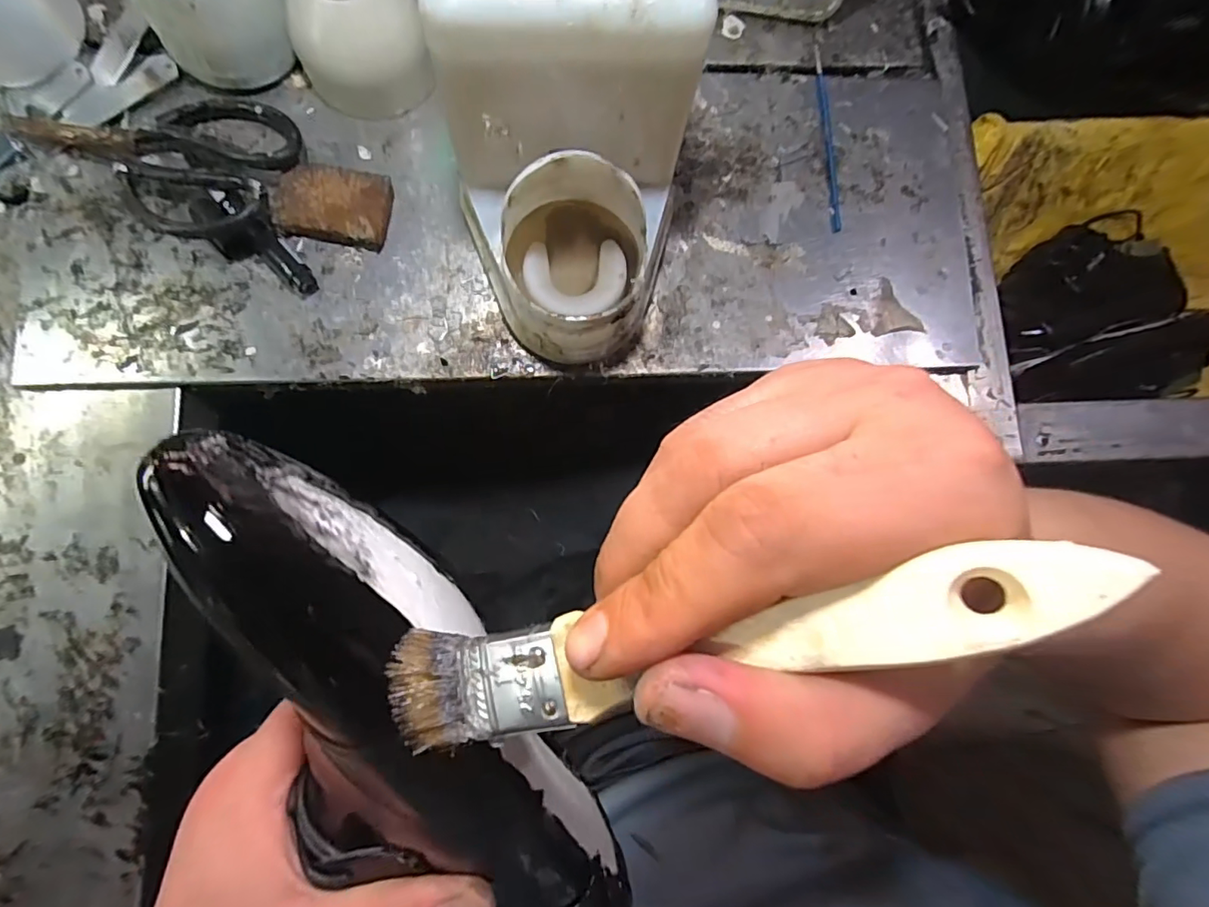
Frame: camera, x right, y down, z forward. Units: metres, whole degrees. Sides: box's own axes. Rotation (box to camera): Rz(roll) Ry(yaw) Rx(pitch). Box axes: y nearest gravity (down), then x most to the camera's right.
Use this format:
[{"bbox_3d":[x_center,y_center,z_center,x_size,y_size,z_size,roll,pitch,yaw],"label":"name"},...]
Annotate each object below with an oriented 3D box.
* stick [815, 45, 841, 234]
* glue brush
[{"bbox_3d":[0.170,-0.241,0.404,0.008,0.004,0.155,-1,82,-4],"label":"stick"},{"bbox_3d":[0.016,0.040,0.110,0.145,0.011,0.025,-18,83,21],"label":"glue brush"}]

